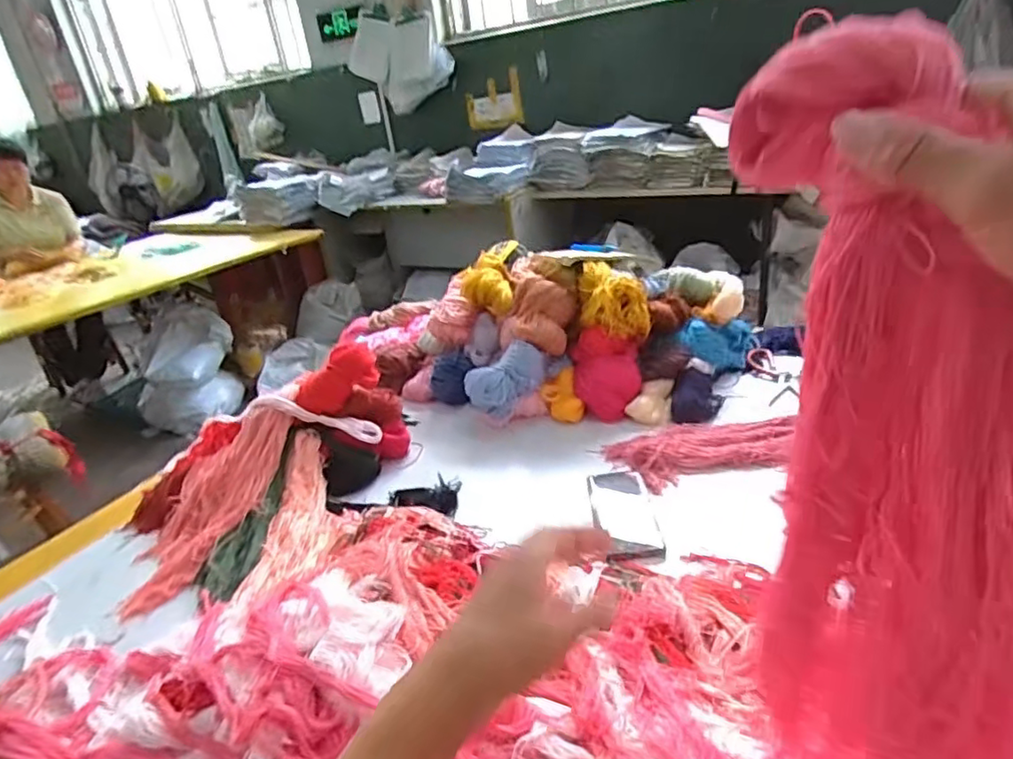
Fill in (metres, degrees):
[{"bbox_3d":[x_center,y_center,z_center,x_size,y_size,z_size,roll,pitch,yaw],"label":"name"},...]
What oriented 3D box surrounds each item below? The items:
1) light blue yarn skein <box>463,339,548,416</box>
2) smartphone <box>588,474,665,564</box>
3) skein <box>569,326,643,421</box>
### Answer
[{"bbox_3d":[0.000,-0.001,1.025,0.134,0.090,0.071,-12,26,-6],"label":"light blue yarn skein"},{"bbox_3d":[0.150,0.171,0.794,0.074,0.016,0.166,-6,24,3],"label":"smartphone"},{"bbox_3d":[0.167,-0.013,1.037,0.110,0.125,0.093,-5,24,6],"label":"skein"}]

